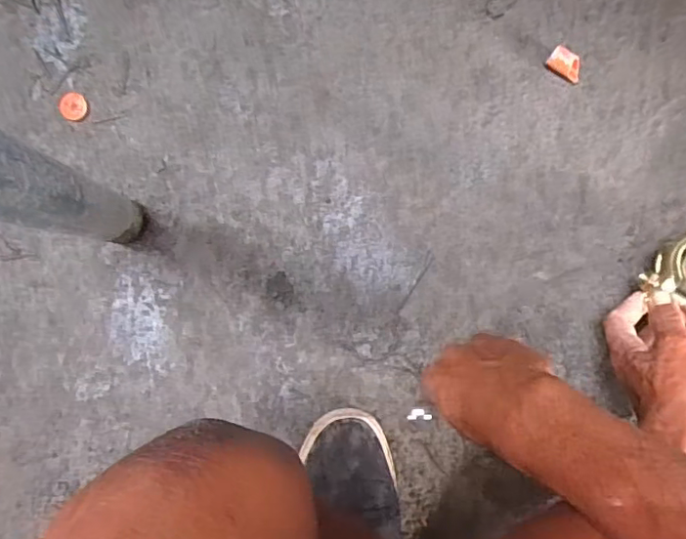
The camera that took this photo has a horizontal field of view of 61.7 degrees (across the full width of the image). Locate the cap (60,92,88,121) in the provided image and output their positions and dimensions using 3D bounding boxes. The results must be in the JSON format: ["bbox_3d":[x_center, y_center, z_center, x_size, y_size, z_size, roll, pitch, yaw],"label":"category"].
[{"bbox_3d":[-0.278,-0.168,0.592,0.027,0.013,0.028,0,87,6],"label":"cap"}]

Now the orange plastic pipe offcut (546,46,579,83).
[{"bbox_3d":[0.212,-0.195,0.548,0.034,0.020,0.020,34,91,6],"label":"orange plastic pipe offcut"}]

